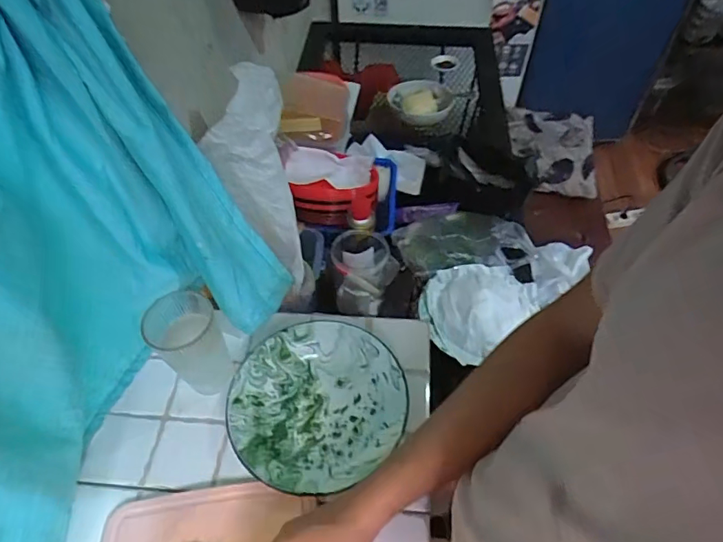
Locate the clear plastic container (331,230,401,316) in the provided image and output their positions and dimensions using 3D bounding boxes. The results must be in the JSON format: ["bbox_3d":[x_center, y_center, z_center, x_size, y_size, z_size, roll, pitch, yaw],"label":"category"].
[{"bbox_3d":[0.010,-0.002,0.875,0.119,0.137,0.106,1,52,2],"label":"clear plastic container"}]

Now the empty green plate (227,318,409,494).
[{"bbox_3d":[-0.055,0.163,0.596,0.209,0.034,0.205,0,52,0],"label":"empty green plate"}]

